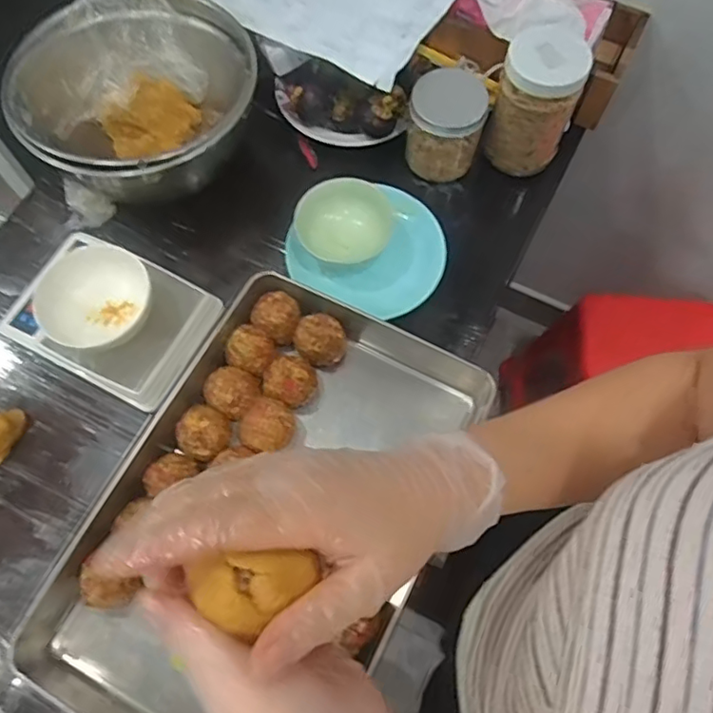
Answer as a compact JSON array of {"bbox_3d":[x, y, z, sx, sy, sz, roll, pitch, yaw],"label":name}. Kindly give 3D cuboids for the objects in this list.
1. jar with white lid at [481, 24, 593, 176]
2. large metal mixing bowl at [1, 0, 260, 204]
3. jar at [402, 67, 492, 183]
[{"bbox_3d":[0.202,-0.288,0.683,0.085,0.155,0.085,0,68,0],"label":"jar with white lid"},{"bbox_3d":[-0.249,-0.284,0.699,0.234,0.133,0.251,0,68,0],"label":"large metal mixing bowl"},{"bbox_3d":[0.105,-0.272,0.701,0.086,0.094,0.090,12,69,5],"label":"jar"}]

